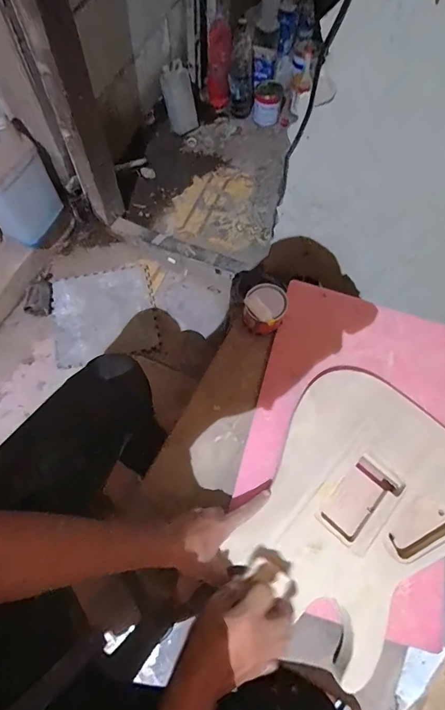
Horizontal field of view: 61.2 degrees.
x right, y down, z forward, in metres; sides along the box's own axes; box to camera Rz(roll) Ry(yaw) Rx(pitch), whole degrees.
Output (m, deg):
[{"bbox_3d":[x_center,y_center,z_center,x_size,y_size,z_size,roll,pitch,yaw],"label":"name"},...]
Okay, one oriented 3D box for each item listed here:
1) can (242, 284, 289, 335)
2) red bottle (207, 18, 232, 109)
[{"bbox_3d":[0.075,-0.082,0.668,0.072,0.070,0.075,24,70,8],"label":"can"},{"bbox_3d":[-0.016,-1.058,1.387,0.090,0.260,0.094,4,47,0],"label":"red bottle"}]

